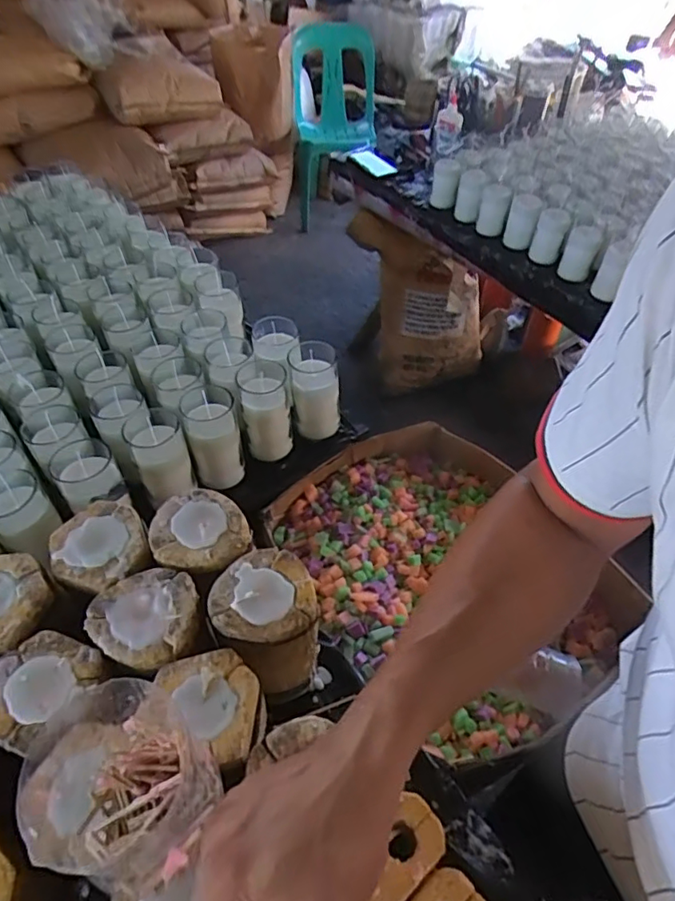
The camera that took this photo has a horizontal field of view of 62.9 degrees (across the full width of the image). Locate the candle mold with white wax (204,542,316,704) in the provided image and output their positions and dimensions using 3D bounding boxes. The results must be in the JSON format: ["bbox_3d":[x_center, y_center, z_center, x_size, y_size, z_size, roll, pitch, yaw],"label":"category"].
[{"bbox_3d":[-0.067,0.173,0.537,0.093,0.141,0.092,-12,50,-13],"label":"candle mold with white wax"}]

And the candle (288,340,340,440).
[{"bbox_3d":[-0.033,-0.091,0.798,0.070,0.133,0.075,-3,49,-5],"label":"candle"}]

